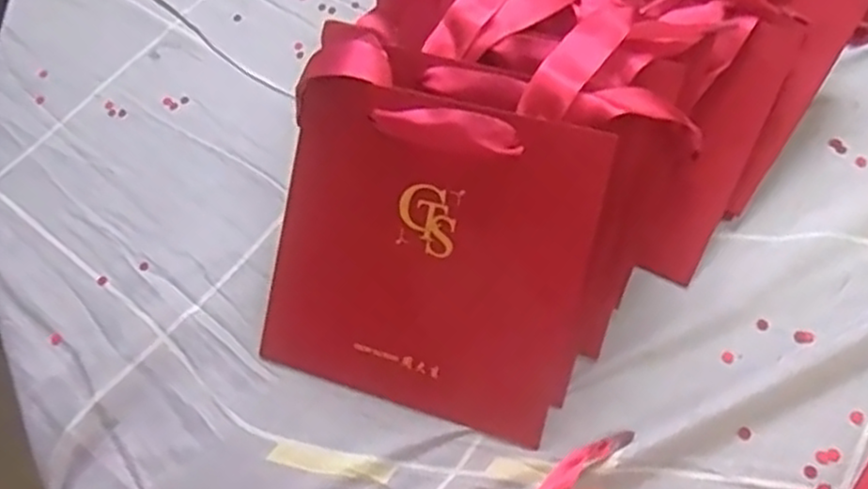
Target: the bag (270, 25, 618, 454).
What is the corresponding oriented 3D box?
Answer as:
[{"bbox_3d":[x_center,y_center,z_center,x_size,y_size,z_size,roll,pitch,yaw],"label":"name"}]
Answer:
[{"bbox_3d":[-0.003,-0.001,0.322,0.137,0.026,0.148,13,104,11],"label":"bag"}]

